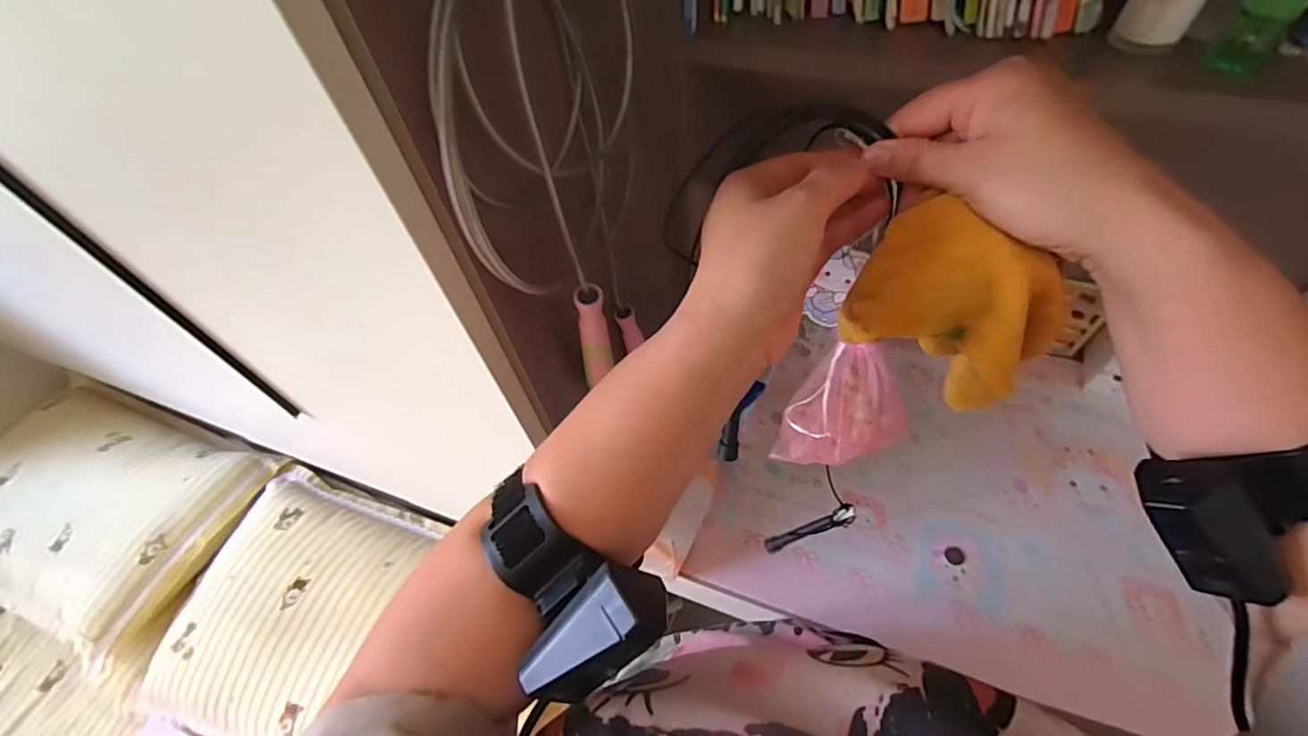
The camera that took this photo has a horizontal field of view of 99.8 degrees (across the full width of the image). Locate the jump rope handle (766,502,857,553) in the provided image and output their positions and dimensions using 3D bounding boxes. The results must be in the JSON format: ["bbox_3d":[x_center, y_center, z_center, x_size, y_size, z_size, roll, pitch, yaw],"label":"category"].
[{"bbox_3d":[0.168,0.176,0.598,0.118,0.016,0.015,-38,46,34],"label":"jump rope handle"}]

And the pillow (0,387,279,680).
[{"bbox_3d":[-1.033,0.257,1.013,0.524,0.106,0.373,15,58,15],"label":"pillow"}]

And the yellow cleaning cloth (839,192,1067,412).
[{"bbox_3d":[0.157,-0.031,0.286,0.106,0.082,0.023,30,31,-7],"label":"yellow cleaning cloth"}]

